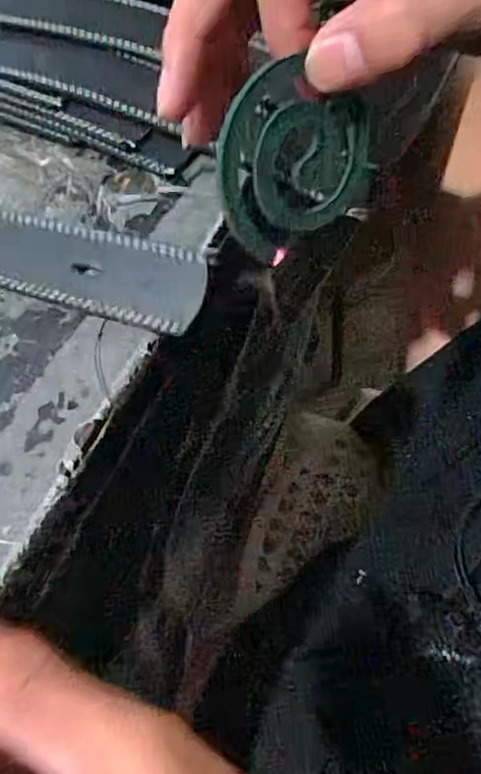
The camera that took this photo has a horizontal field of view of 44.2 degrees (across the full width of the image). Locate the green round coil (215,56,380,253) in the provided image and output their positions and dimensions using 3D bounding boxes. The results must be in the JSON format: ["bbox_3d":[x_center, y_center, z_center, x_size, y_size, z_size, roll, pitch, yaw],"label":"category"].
[{"bbox_3d":[0.019,-0.076,0.194,0.058,0.053,0.004,-31,38,-13],"label":"green round coil"}]

